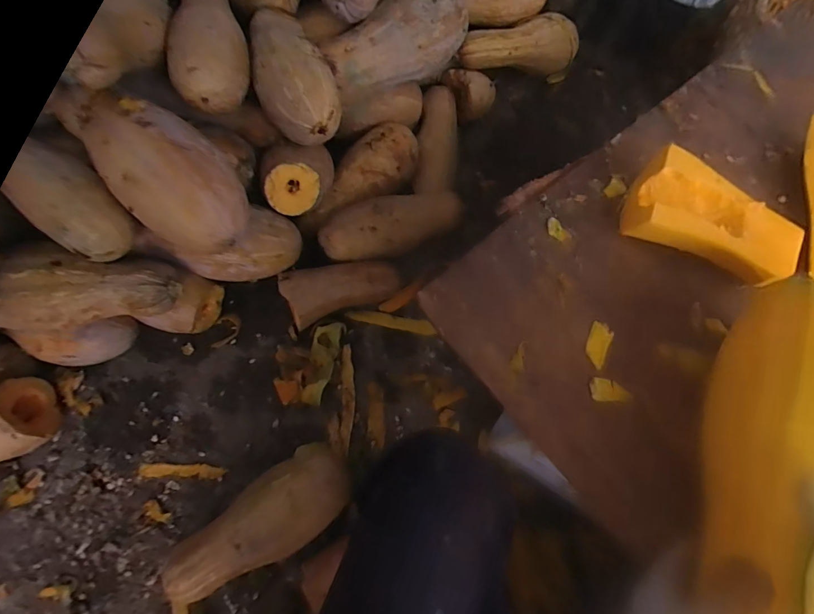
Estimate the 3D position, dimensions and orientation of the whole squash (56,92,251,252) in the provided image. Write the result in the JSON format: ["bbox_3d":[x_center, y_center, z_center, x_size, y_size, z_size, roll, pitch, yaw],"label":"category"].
[{"bbox_3d":[-0.355,-0.209,0.618,0.143,0.120,0.296,-41,98,5],"label":"whole squash"}]

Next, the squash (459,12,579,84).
[{"bbox_3d":[0.255,-0.581,0.969,0.314,0.125,0.097,-15,68,-23],"label":"squash"}]

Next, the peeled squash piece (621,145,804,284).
[{"bbox_3d":[0.318,-0.083,0.456,0.164,0.055,0.108,32,73,13],"label":"peeled squash piece"}]

